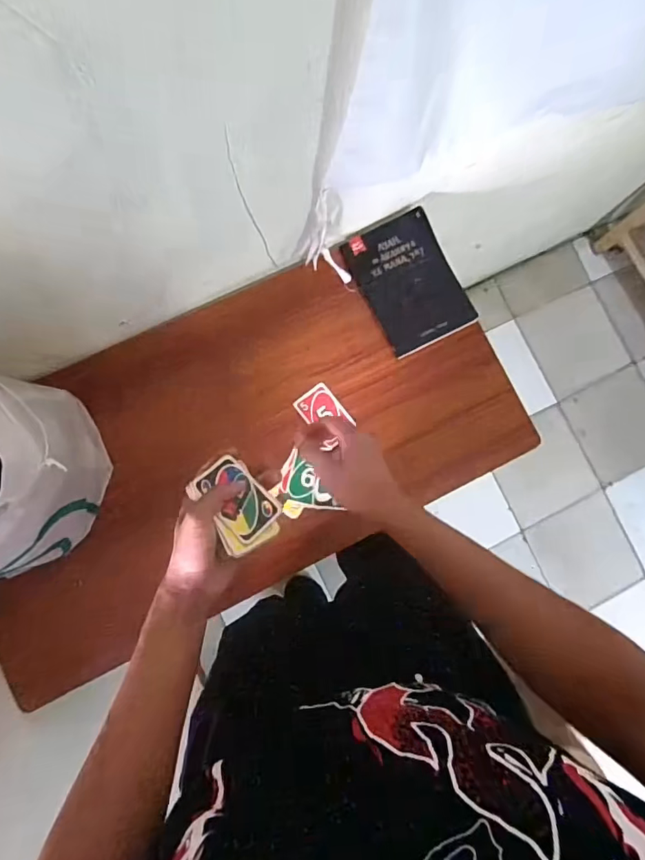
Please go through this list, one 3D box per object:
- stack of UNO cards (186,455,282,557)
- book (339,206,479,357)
[{"bbox_3d":[-0.084,0.074,0.500,0.066,0.008,0.097,-29,79,-32],"label":"stack of UNO cards"},{"bbox_3d":[0.132,-0.220,0.717,0.137,0.013,0.190,-27,86,0],"label":"book"}]

